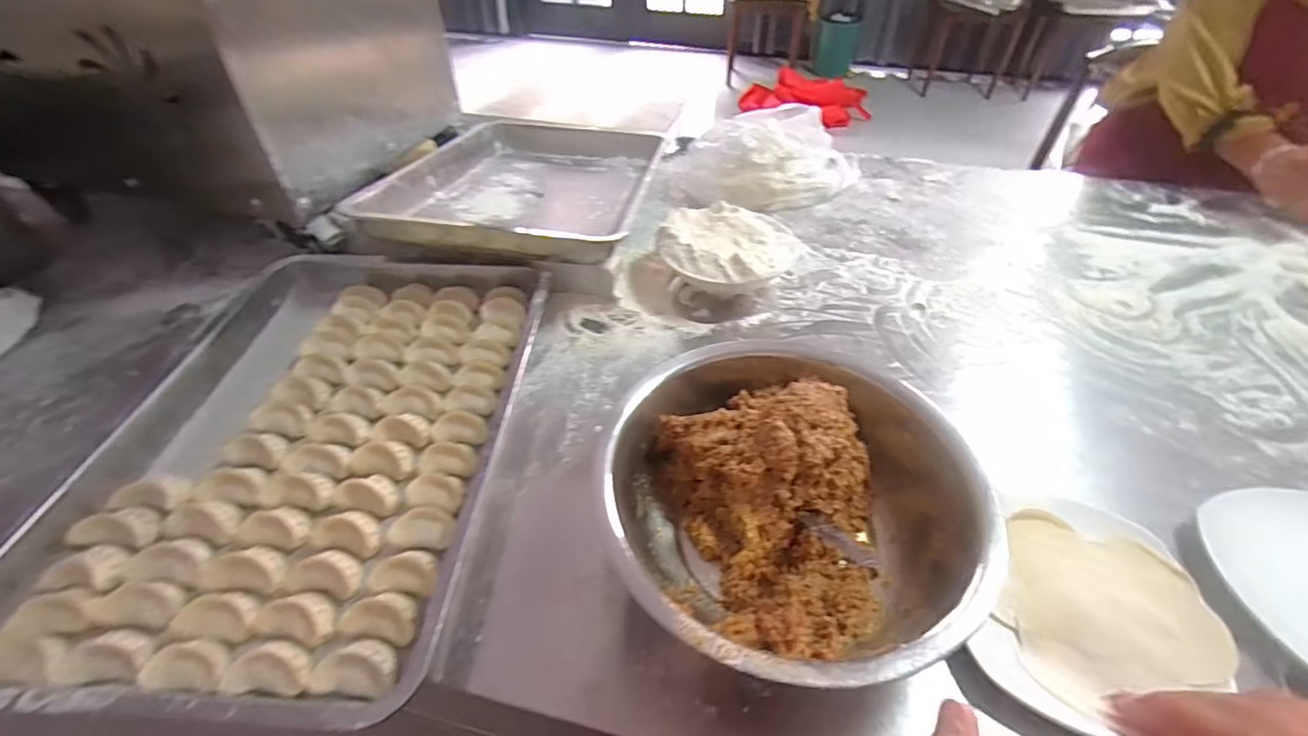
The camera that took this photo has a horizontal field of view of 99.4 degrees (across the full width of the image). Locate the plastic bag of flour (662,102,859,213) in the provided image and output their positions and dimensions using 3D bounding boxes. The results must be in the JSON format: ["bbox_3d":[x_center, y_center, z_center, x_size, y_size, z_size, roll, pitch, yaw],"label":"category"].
[{"bbox_3d":[0.177,-0.337,0.878,0.305,0.119,0.157,4,45,4],"label":"plastic bag of flour"}]

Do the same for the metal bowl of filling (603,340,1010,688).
[{"bbox_3d":[0.099,0.092,0.451,0.275,0.104,0.315,-7,45,-6],"label":"metal bowl of filling"}]

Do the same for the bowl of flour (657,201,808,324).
[{"bbox_3d":[0.096,-0.143,0.708,0.171,0.067,0.171,0,45,0],"label":"bowl of flour"}]

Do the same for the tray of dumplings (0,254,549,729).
[{"bbox_3d":[-0.298,0.045,0.525,0.333,0.064,0.502,1,45,2],"label":"tray of dumplings"}]

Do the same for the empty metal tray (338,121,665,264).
[{"bbox_3d":[-0.176,-0.291,0.851,0.352,0.069,0.519,6,36,2],"label":"empty metal tray"}]

